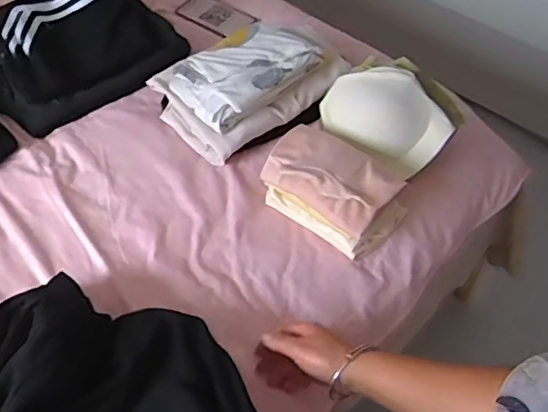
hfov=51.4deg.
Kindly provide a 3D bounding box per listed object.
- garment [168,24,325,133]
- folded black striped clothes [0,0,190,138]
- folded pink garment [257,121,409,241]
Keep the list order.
[{"bbox_3d":[-0.043,-0.219,0.916,0.218,0.048,0.153,-30,57,-21],"label":"garment"},{"bbox_3d":[-0.349,-0.288,0.982,0.343,0.116,0.244,-25,56,-17],"label":"folded black striped clothes"},{"bbox_3d":[0.080,-0.045,0.802,0.190,0.045,0.107,36,60,26],"label":"folded pink garment"}]

